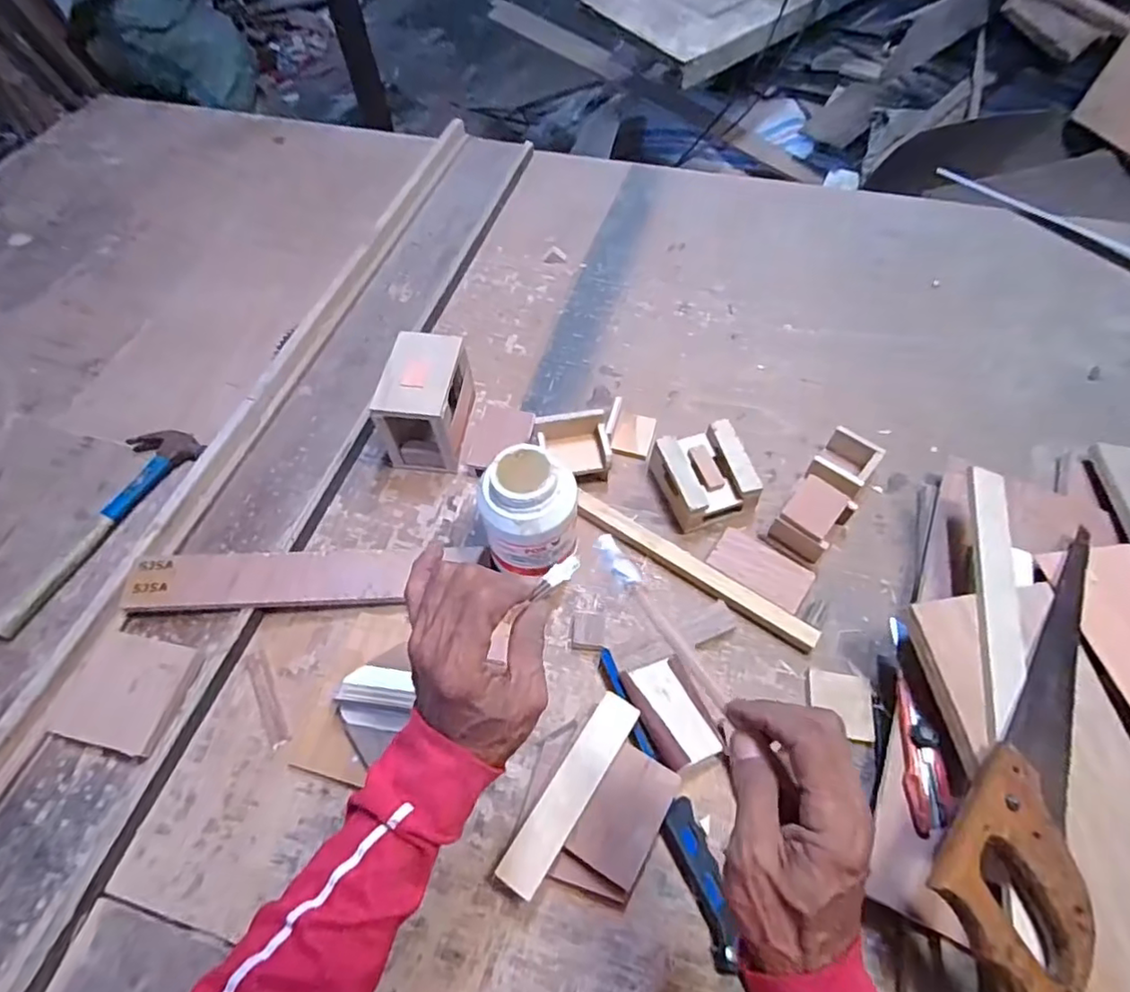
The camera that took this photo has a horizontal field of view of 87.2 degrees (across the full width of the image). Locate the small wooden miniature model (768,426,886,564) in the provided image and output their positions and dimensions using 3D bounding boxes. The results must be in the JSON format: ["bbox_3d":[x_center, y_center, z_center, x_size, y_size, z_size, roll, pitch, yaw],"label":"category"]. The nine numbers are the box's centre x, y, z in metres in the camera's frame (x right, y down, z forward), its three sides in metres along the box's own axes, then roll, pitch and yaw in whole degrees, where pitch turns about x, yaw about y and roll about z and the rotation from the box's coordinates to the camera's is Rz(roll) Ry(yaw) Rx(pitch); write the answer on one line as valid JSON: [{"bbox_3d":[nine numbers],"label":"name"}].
[{"bbox_3d":[0.304,-0.004,0.682,0.072,0.047,0.169,32,64,18],"label":"small wooden miniature model"}]

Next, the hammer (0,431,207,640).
[{"bbox_3d":[-0.561,0.026,0.698,0.099,0.026,0.281,22,62,14],"label":"hammer"}]

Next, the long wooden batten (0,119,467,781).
[{"bbox_3d":[-0.386,-0.137,0.772,0.041,0.028,1.270,15,60,9],"label":"long wooden batten"}]

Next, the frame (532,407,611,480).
[{"bbox_3d":[0.010,-0.057,0.716,0.086,0.059,0.080,-5,59,-2],"label":"frame"}]

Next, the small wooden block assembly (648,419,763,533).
[{"bbox_3d":[0.162,-0.024,0.699,0.101,0.055,0.105,-18,60,-10],"label":"small wooden block assembly"}]

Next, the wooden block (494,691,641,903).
[{"bbox_3d":[0.007,0.254,0.516,0.036,0.008,0.175,30,64,17],"label":"wooden block"}]

